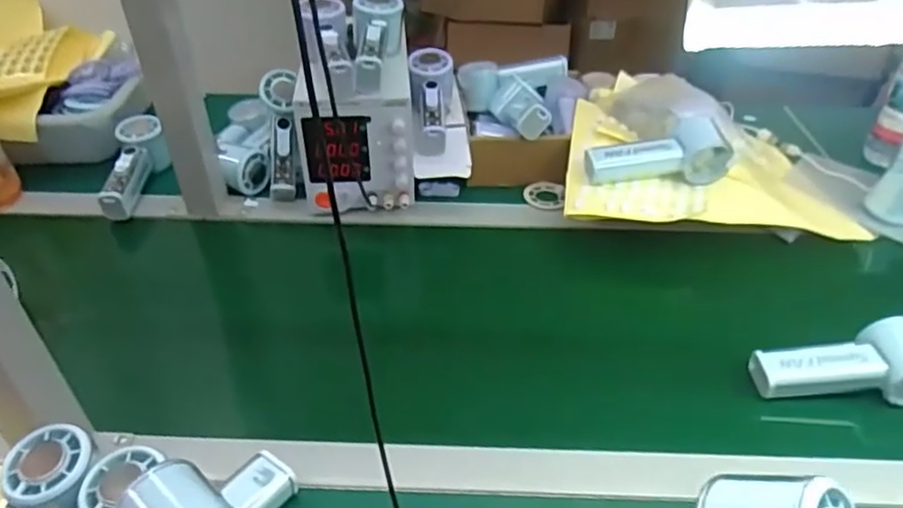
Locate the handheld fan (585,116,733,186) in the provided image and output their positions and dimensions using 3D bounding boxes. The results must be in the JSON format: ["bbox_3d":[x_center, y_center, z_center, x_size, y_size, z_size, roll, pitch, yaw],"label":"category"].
[{"bbox_3d":[0.226,-0.112,0.702,0.154,0.051,0.056,-1,39,-1],"label":"handheld fan"}]

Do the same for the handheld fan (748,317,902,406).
[{"bbox_3d":[0.342,0.097,0.547,0.150,0.043,0.063,-6,39,-8],"label":"handheld fan"}]

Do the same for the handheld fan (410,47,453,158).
[{"bbox_3d":[-0.025,-0.186,0.780,0.053,0.060,0.156,0,63,0],"label":"handheld fan"}]

